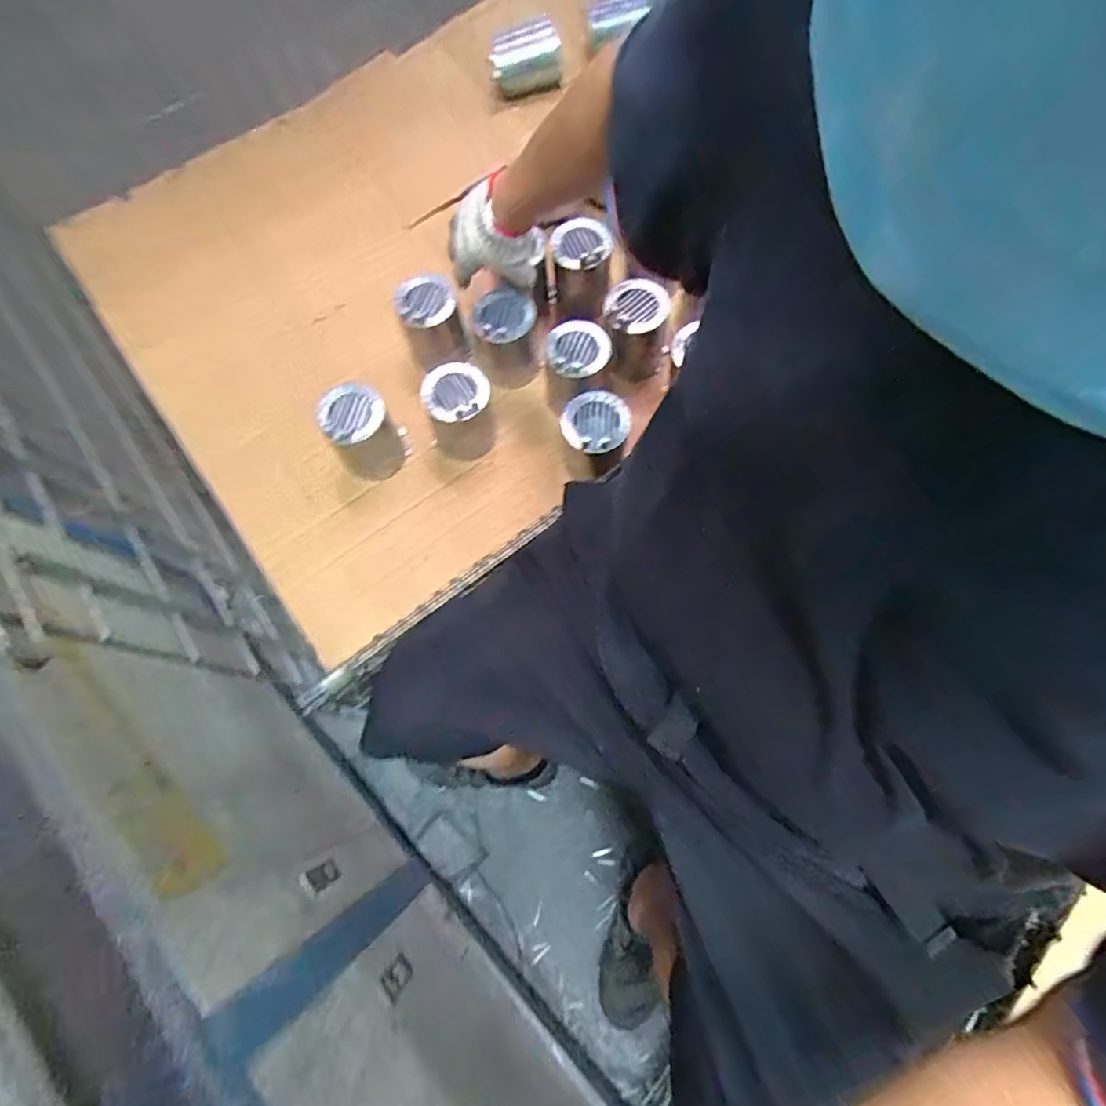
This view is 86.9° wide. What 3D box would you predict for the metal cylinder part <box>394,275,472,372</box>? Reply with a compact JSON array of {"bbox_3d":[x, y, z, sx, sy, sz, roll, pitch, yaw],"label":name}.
[{"bbox_3d":[-0.178,-0.337,0.854,0.078,0.108,0.076,-24,73,-6],"label":"metal cylinder part"}]

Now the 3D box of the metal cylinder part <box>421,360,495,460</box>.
[{"bbox_3d":[-0.126,-0.195,0.816,0.088,0.116,0.094,-9,72,-2],"label":"metal cylinder part"}]

